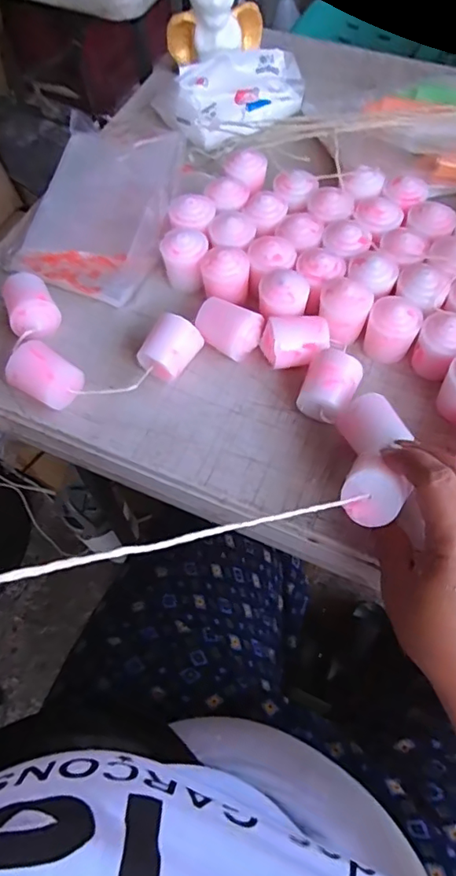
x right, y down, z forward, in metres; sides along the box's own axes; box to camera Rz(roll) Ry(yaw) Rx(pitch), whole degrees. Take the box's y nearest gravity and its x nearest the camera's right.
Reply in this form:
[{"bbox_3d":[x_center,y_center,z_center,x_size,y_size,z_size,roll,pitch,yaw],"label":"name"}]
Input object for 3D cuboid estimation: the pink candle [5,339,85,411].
[{"bbox_3d":[-0.132,-0.043,0.386,0.040,0.039,0.036,28,67,16],"label":"pink candle"}]

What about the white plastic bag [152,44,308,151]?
[{"bbox_3d":[0.006,-0.328,0.516,0.146,0.048,0.068,-11,63,-3],"label":"white plastic bag"}]

